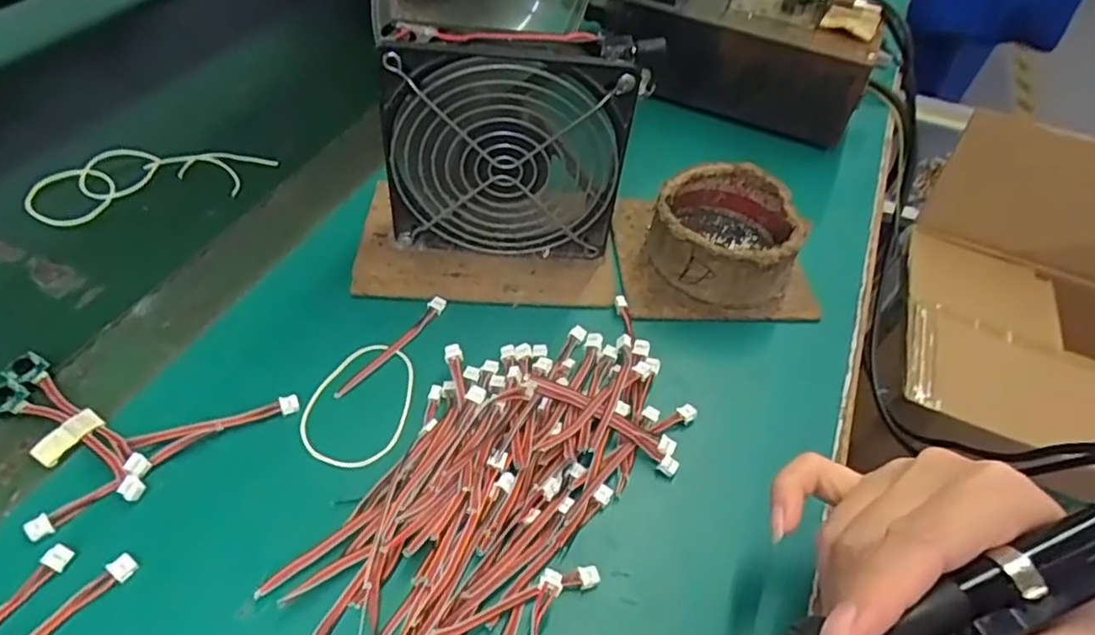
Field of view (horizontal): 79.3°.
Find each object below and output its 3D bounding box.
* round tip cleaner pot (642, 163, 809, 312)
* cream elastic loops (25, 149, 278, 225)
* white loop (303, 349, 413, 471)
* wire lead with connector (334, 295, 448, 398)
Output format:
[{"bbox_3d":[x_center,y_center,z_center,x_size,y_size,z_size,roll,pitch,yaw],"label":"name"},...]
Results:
[{"bbox_3d":[0.102,-0.048,0.382,0.081,0.044,0.082,3,48,-3],"label":"round tip cleaner pot"},{"bbox_3d":[-0.239,-0.087,0.405,0.136,0.005,0.060,-14,51,-18],"label":"cream elastic loops"},{"bbox_3d":[-0.086,0.039,0.309,0.046,0.004,0.067,16,48,8],"label":"white loop"},{"bbox_3d":[-0.077,0.014,0.332,0.009,0.004,0.077,28,51,18],"label":"wire lead with connector"}]

